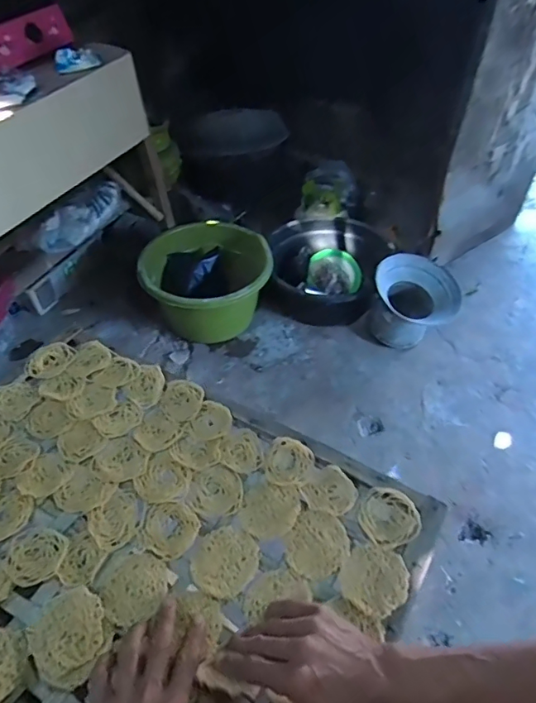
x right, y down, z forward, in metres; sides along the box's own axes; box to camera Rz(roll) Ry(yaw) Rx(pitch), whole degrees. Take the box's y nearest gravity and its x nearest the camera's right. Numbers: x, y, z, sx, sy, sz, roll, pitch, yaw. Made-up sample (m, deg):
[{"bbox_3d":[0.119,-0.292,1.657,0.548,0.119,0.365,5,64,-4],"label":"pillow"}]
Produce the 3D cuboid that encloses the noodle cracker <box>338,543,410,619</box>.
[{"bbox_3d":[0.115,0.243,0.523,0.069,0.005,0.069,0,49,0],"label":"noodle cracker"}]

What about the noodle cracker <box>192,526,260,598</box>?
[{"bbox_3d":[-0.047,0.229,0.534,0.073,0.007,0.068,0,49,0],"label":"noodle cracker"}]

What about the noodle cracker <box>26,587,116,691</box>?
[{"bbox_3d":[-0.195,0.281,0.480,0.072,0.013,0.082,-27,54,-21],"label":"noodle cracker"}]

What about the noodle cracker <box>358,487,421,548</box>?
[{"bbox_3d":[0.140,0.190,0.563,0.063,0.009,0.066,0,49,0],"label":"noodle cracker"}]

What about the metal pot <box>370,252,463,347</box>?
[{"bbox_3d":[0.550,-0.167,1.847,0.318,0.262,0.286,18,52,15],"label":"metal pot"}]

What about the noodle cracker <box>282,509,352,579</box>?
[{"bbox_3d":[0.056,0.216,0.547,0.067,0.004,0.074,28,55,22],"label":"noodle cracker"}]

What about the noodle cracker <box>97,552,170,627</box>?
[{"bbox_3d":[-0.141,0.249,0.517,0.069,0.008,0.063,0,49,0],"label":"noodle cracker"}]

